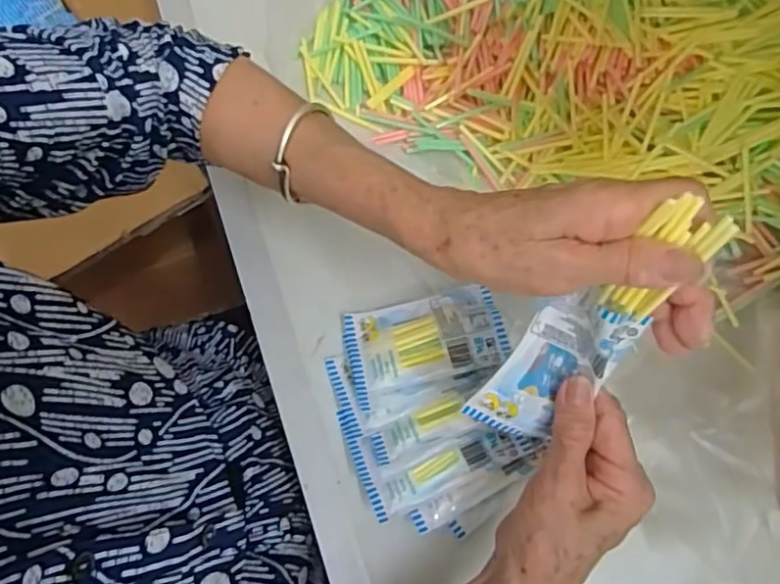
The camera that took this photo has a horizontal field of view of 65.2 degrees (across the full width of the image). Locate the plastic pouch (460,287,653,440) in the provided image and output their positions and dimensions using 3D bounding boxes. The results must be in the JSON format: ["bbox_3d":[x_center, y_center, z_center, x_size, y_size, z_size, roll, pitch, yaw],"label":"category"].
[{"bbox_3d":[0.085,0.038,0.318,0.049,0.097,0.022,27,32,-21],"label":"plastic pouch"}]

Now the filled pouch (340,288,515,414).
[{"bbox_3d":[0.023,0.035,0.414,0.105,0.014,0.068,-14,54,0],"label":"filled pouch"}]

